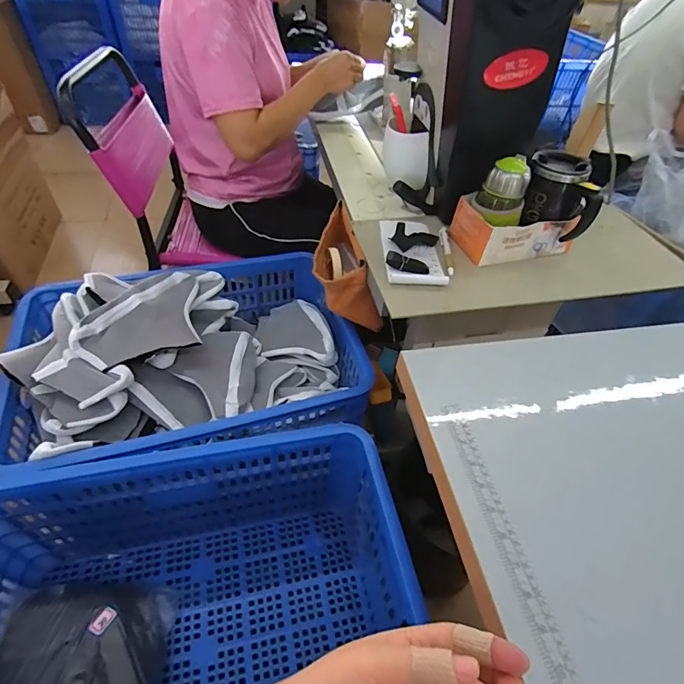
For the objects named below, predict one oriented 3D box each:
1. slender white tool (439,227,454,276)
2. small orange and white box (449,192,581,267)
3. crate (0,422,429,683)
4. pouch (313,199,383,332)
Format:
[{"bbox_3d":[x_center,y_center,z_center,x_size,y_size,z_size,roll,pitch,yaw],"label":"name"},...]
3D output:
[{"bbox_3d":[0.173,-0.152,0.685,0.014,0.008,0.133,5,47,-1],"label":"slender white tool"},{"bbox_3d":[0.290,-0.194,0.697,0.191,0.069,0.106,-11,50,-15],"label":"small orange and white box"},{"bbox_3d":[-0.215,0.397,0.585,0.602,0.296,0.406,-10,50,-15],"label":"crate"},{"bbox_3d":[-0.002,-0.138,0.782,0.101,0.141,0.224,-9,49,-14],"label":"pouch"}]

